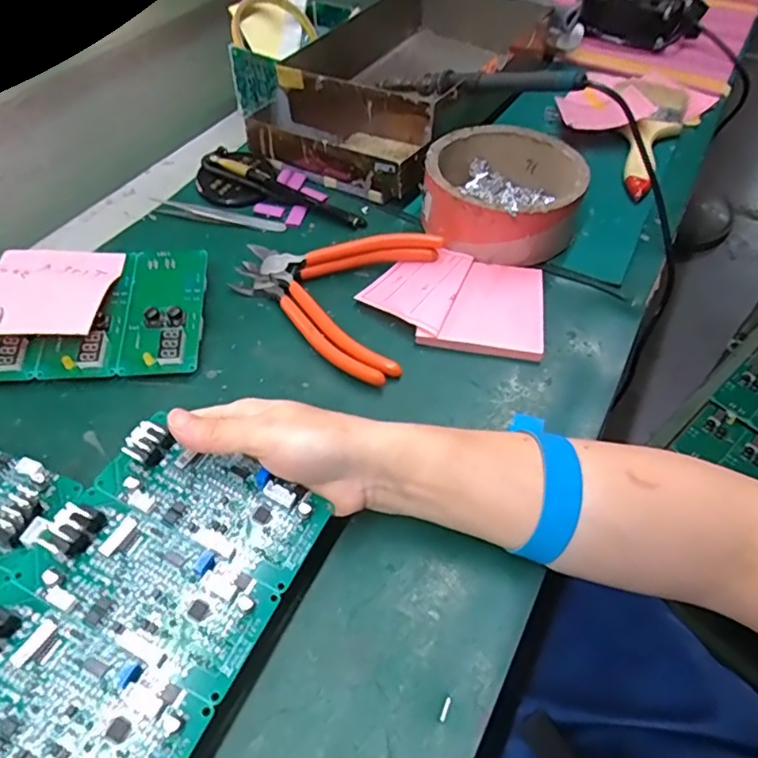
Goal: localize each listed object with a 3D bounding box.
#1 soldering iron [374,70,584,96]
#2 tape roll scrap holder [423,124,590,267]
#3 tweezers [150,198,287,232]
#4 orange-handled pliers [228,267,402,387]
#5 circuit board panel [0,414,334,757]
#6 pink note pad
[{"bbox_3d":[0.079,-0.248,0.485,0.193,0.018,0.018,21,51,37],"label":"soldering iron"},{"bbox_3d":[0.097,-0.146,0.458,0.115,0.053,0.117,0,51,0],"label":"tape roll scrap holder"},{"bbox_3d":[-0.130,-0.135,0.473,0.109,0.009,0.015,10,51,7],"label":"tweezers"},{"bbox_3d":[-0.047,-0.041,0.398,0.144,0.015,0.027,36,59,25],"label":"orange-handled pliers"},{"bbox_3d":[-0.113,0.106,0.236,0.103,0.031,0.189,21,53,16],"label":"circuit board panel"},{"bbox_3d":[0.077,-0.054,0.415,0.080,0.009,0.088,10,51,7],"label":"pink note pad"}]

